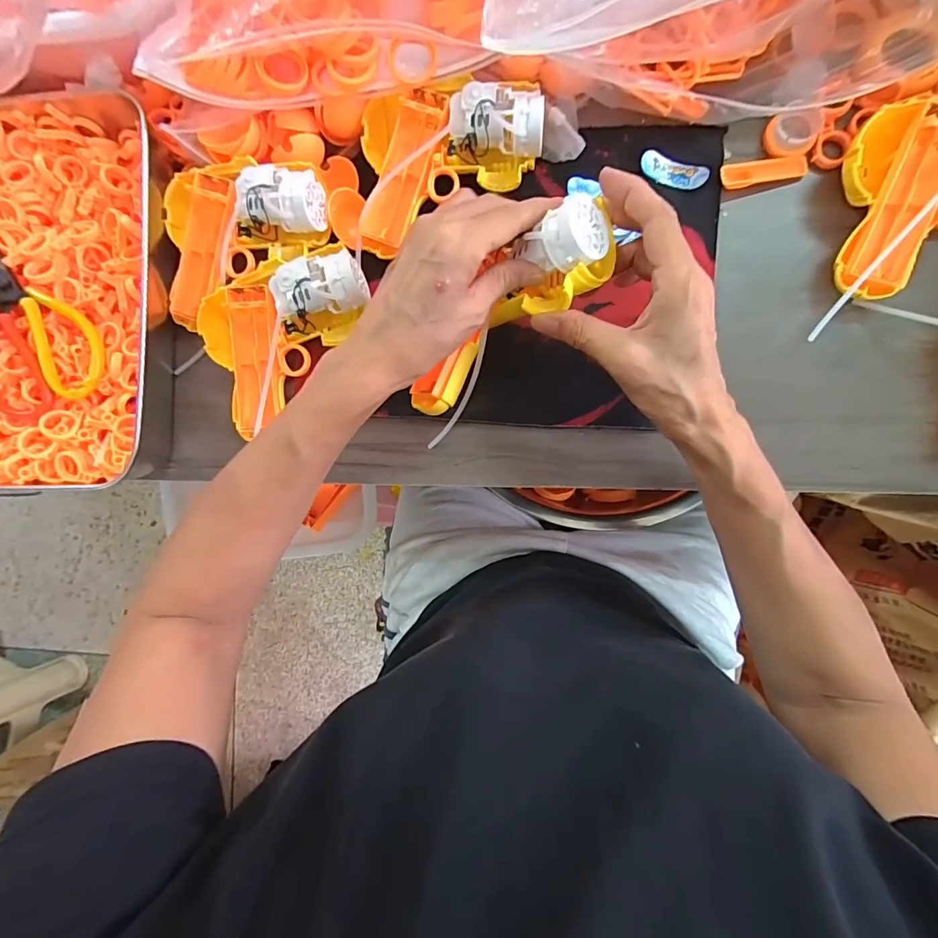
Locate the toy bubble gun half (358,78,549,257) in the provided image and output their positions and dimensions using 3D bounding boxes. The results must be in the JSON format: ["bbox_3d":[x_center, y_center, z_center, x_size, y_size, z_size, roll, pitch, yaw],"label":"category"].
[{"bbox_3d":[-0.015,-0.229,0.339,0.136,0.035,0.113,-1,89,7],"label":"toy bubble gun half"}]

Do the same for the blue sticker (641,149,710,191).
[{"bbox_3d":[0.154,-0.225,0.341,0.050,0.004,0.020,27,91,8],"label":"blue sticker"}]

